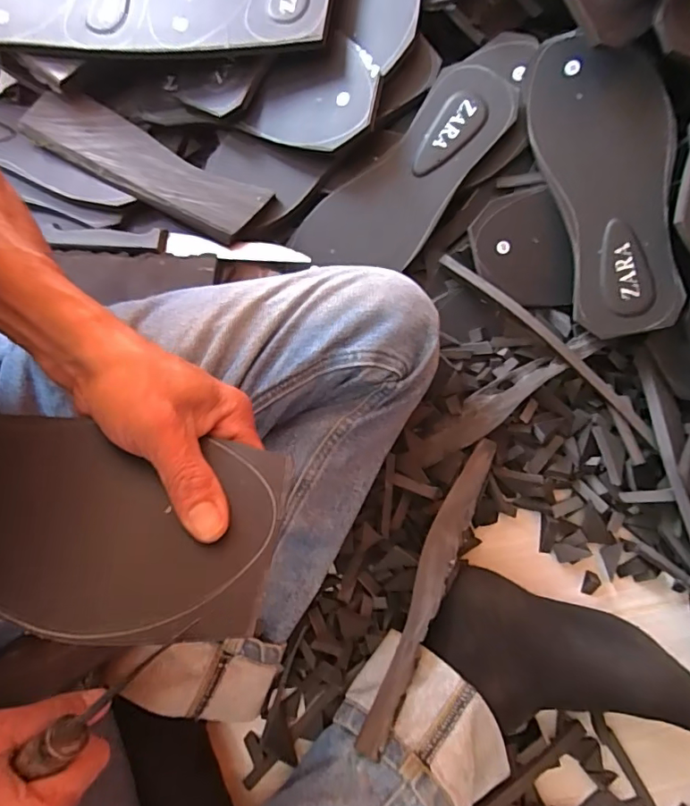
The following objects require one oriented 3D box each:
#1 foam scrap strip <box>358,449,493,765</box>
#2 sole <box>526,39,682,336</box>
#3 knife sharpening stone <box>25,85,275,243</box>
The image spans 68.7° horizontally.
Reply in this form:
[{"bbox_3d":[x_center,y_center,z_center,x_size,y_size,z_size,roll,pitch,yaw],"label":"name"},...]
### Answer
[{"bbox_3d":[0.069,0.139,0.400,0.027,0.058,0.245,25,79,4],"label":"foam scrap strip"},{"bbox_3d":[0.218,-0.178,0.415,0.093,0.024,0.241,-14,87,21],"label":"sole"},{"bbox_3d":[-0.195,-0.230,0.487,0.250,0.021,0.062,30,79,5],"label":"knife sharpening stone"}]

